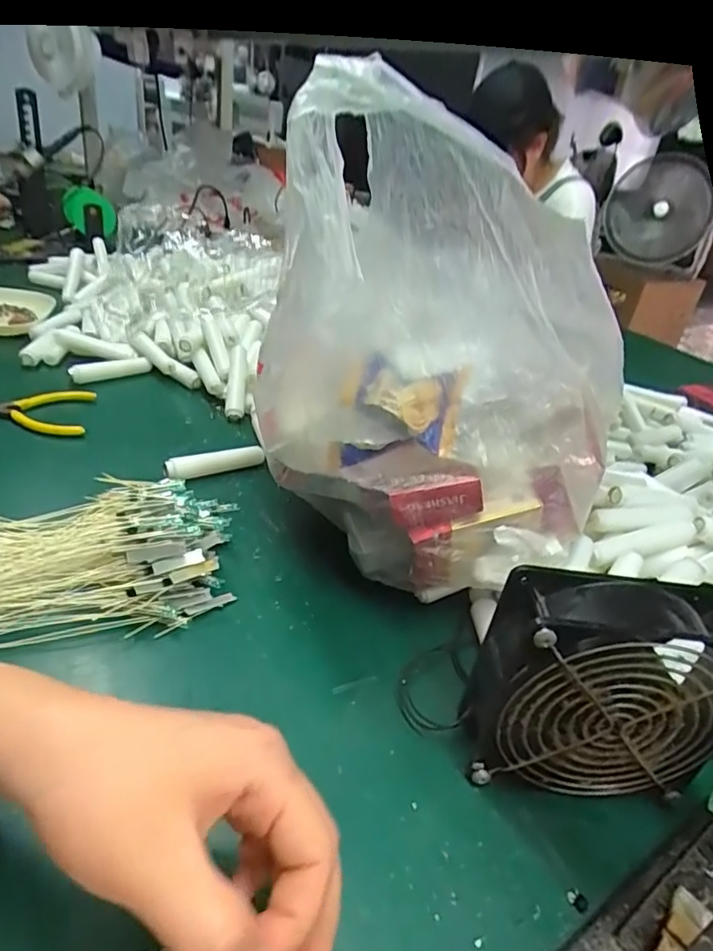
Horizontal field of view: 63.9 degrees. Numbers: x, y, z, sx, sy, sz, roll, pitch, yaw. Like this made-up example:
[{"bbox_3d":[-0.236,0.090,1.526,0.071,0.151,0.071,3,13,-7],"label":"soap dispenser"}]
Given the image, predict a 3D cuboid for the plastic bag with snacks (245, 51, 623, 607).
[{"bbox_3d":[0.067,-0.064,0.348,0.240,0.255,0.122,-1,33,-13],"label":"plastic bag with snacks"}]

